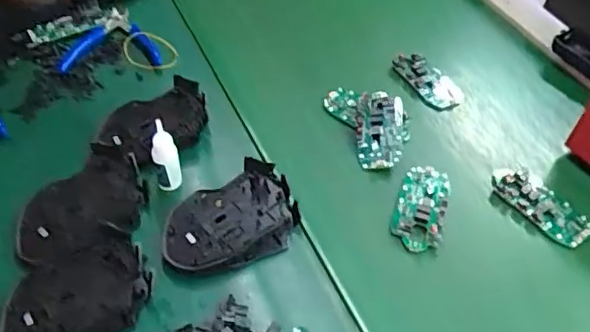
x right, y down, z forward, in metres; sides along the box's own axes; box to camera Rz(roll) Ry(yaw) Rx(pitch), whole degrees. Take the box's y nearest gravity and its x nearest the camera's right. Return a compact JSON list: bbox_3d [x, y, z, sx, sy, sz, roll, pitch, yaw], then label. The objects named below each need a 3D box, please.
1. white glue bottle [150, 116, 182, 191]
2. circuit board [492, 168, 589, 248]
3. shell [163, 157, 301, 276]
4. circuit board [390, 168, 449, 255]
[{"bbox_3d":[-0.114,-0.007,0.507,0.023,0.083,0.017,-8,48,-11],"label":"white glue bottle"},{"bbox_3d":[0.232,0.035,0.542,0.041,0.018,0.098,-31,56,-28],"label":"circuit board"},{"bbox_3d":[-0.057,0.047,0.491,0.117,0.037,0.080,-22,52,-22],"label":"shell"},{"bbox_3d":[0.118,0.036,0.534,0.044,0.014,0.098,17,48,12],"label":"circuit board"}]

